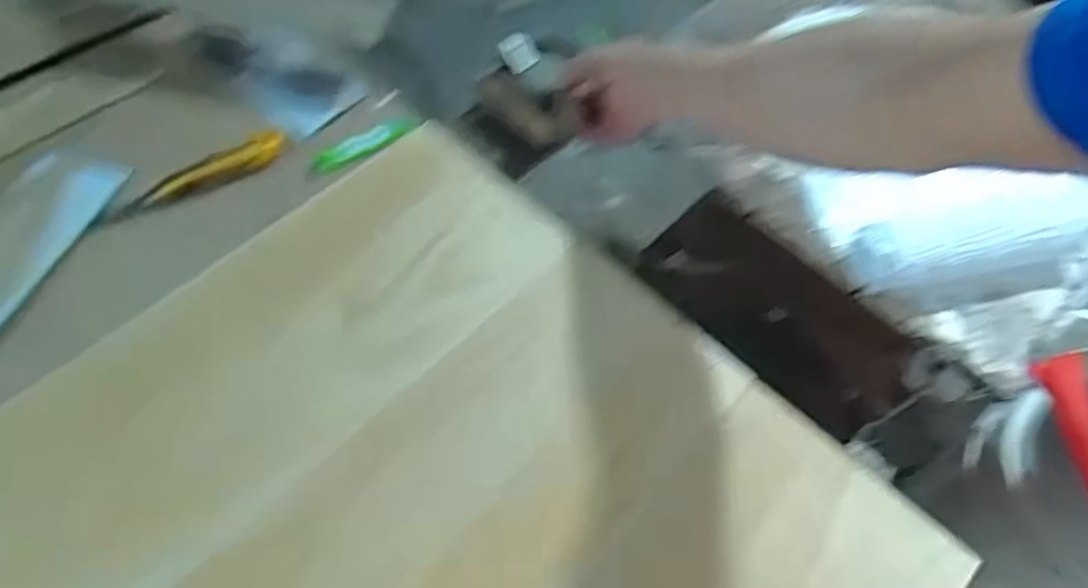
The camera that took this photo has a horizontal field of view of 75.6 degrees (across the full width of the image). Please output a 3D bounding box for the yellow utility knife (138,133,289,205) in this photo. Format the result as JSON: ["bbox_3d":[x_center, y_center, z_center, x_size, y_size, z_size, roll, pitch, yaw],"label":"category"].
[{"bbox_3d":[-0.312,-0.116,0.663,0.143,0.024,0.019,-23,61,2],"label":"yellow utility knife"}]

